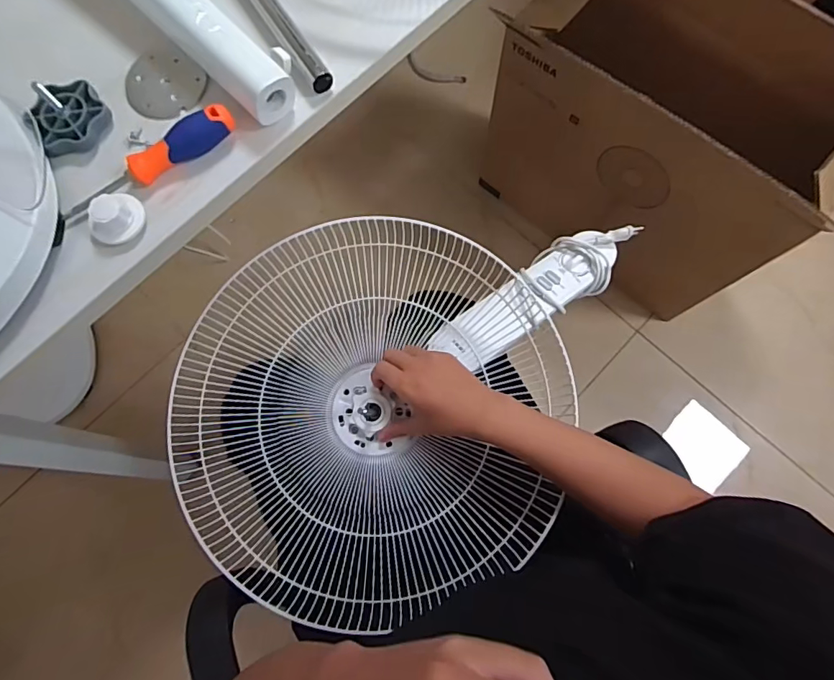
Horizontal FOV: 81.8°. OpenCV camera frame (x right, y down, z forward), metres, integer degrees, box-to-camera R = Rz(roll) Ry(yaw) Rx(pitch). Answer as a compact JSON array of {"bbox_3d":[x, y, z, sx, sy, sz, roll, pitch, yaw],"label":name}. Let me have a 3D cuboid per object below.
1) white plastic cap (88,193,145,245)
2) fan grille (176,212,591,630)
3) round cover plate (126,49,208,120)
[{"bbox_3d":[-0.282,-0.115,0.453,0.040,0.031,0.049,19,78,5],"label":"white plastic cap"},{"bbox_3d":[-0.051,0.081,0.566,0.421,0.107,0.422,0,77,1],"label":"fan grille"},{"bbox_3d":[-0.265,-0.266,0.504,0.081,0.005,0.074,0,81,0],"label":"round cover plate"}]

